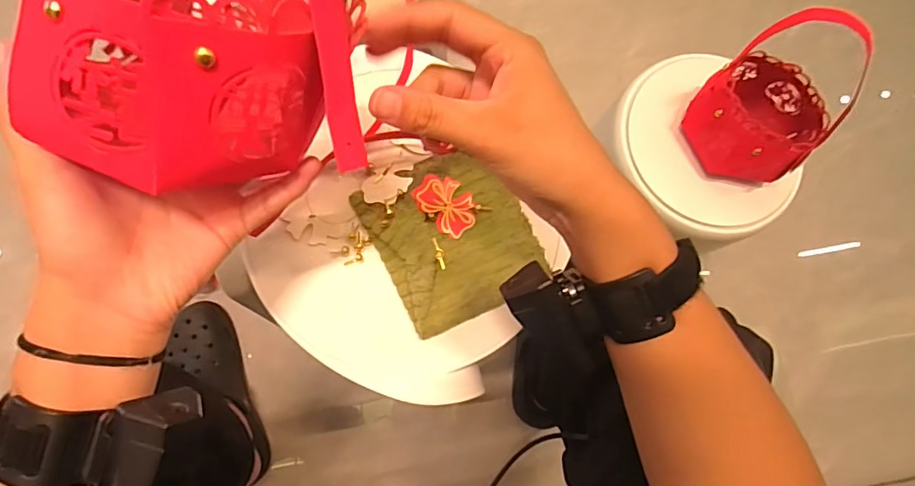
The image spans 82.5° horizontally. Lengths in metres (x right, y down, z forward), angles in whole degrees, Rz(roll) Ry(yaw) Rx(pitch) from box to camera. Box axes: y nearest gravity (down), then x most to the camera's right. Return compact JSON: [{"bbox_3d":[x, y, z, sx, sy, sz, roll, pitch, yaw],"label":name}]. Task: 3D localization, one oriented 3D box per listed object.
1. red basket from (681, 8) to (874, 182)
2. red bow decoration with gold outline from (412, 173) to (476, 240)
[{"bbox_3d":[0.316,-0.136,0.515,0.116,0.168,0.122,1,78,-5],"label":"red basket"},{"bbox_3d":[-0.008,-0.031,0.408,0.036,0.008,0.052,-41,84,-12],"label":"red bow decoration with gold outline"}]

